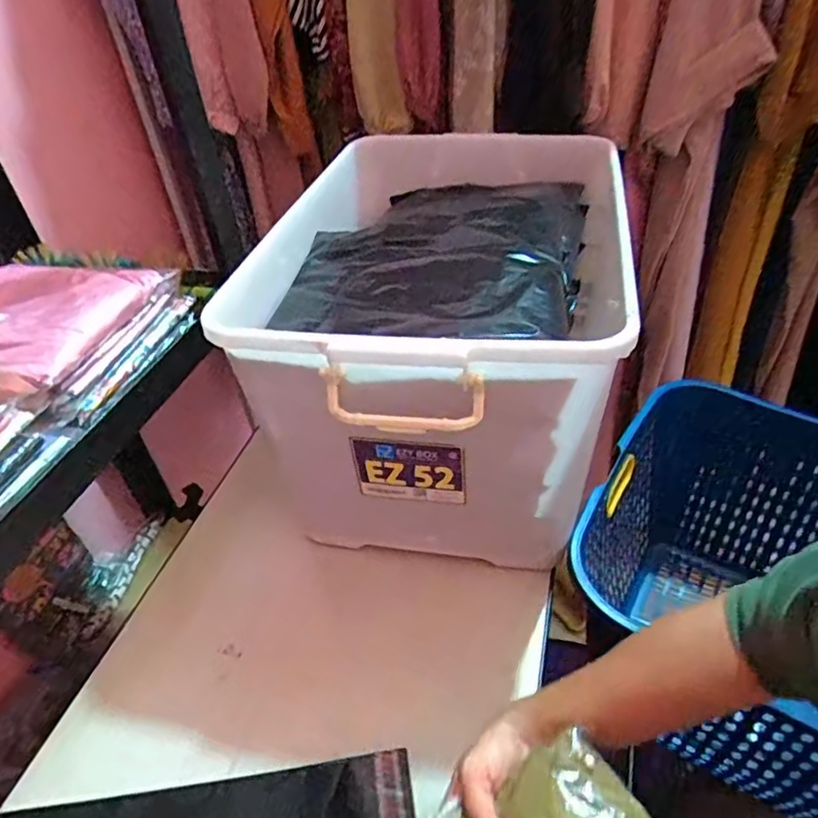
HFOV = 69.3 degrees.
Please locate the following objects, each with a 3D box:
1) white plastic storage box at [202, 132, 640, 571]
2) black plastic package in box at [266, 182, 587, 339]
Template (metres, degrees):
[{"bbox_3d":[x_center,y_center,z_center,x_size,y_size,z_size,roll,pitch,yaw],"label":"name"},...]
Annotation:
[{"bbox_3d":[0.069,-0.114,0.741,0.352,0.295,0.551,4,41,13],"label":"white plastic storage box"},{"bbox_3d":[0.049,-0.203,0.698,0.295,0.060,0.432,6,42,15],"label":"black plastic package in box"}]

